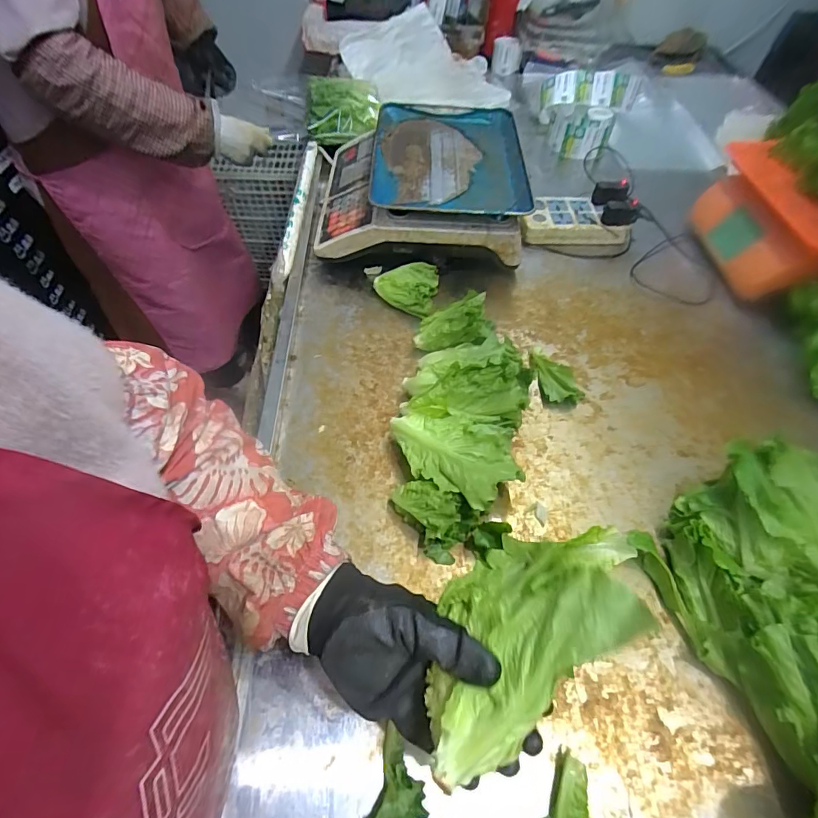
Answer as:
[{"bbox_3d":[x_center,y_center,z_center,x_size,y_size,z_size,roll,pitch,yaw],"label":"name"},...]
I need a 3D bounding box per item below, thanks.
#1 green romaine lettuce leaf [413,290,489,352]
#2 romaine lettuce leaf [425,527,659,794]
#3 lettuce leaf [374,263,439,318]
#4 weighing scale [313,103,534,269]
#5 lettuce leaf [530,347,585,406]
[{"bbox_3d":[0.060,-0.110,0.593,0.101,0.074,0.056,4,54,1],"label":"green romaine lettuce leaf"},{"bbox_3d":[0.074,0.143,0.303,0.166,0.045,0.105,-40,38,0],"label":"romaine lettuce leaf"},{"bbox_3d":[-0.006,-0.180,0.668,0.090,0.033,0.079,11,55,6],"label":"lettuce leaf"},{"bbox_3d":[0.015,-0.377,0.757,0.323,0.107,0.328,0,56,-1],"label":"weighing scale"},{"bbox_3d":[0.193,-0.048,0.591,0.050,0.023,0.093,-7,55,-7],"label":"lettuce leaf"}]

